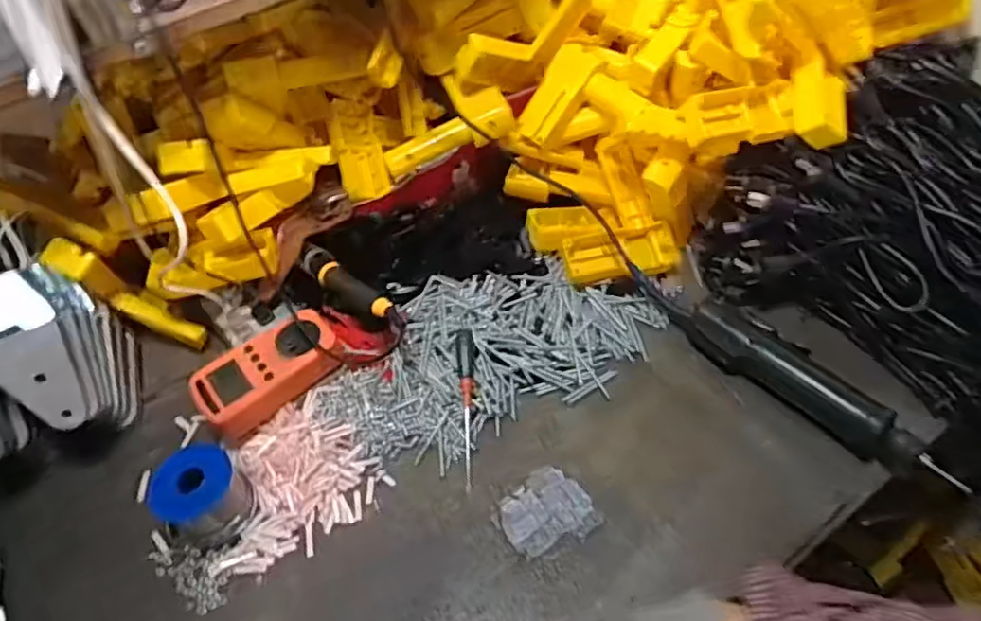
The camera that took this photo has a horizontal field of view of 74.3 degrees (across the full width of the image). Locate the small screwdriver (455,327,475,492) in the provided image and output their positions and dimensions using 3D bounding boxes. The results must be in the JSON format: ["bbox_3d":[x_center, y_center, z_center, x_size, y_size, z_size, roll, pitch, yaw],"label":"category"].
[{"bbox_3d":[-0.022,0.088,0.585,0.016,0.022,0.141,-3,72,3],"label":"small screwdriver"}]

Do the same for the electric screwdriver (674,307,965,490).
[{"bbox_3d":[0.275,0.064,0.575,0.046,0.037,0.257,-38,58,-23],"label":"electric screwdriver"}]

